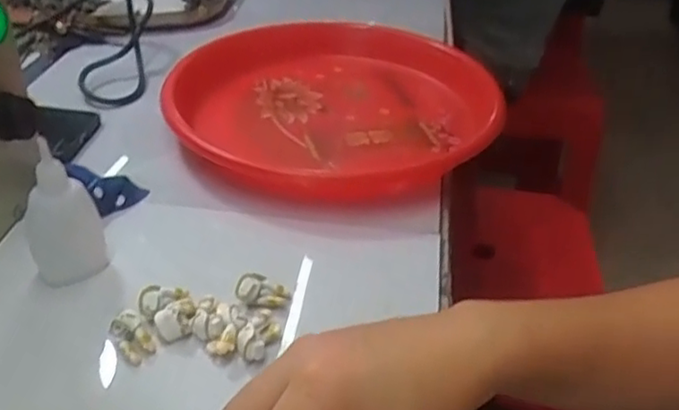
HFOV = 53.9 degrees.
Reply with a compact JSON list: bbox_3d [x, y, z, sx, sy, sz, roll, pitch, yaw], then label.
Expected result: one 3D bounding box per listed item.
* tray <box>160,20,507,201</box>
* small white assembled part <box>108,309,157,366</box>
[{"bbox_3d":[0.003,-0.092,0.582,0.266,0.051,0.273,14,38,13],"label":"tray"},{"bbox_3d":[-0.117,0.074,0.380,0.020,0.017,0.025,-24,45,-32],"label":"small white assembled part"}]

